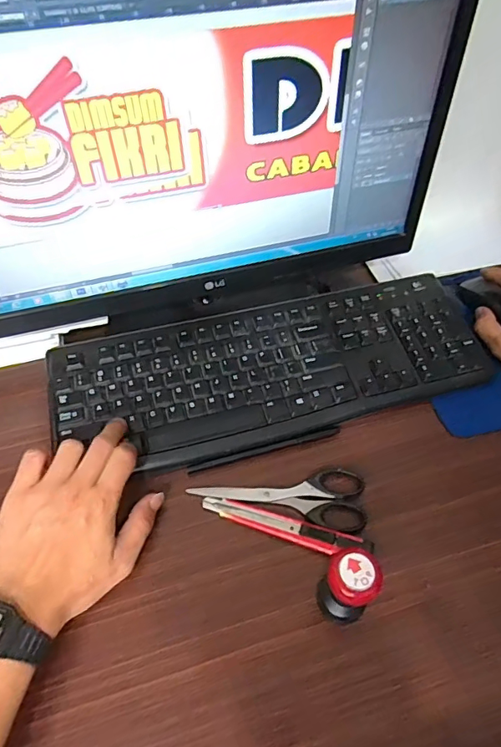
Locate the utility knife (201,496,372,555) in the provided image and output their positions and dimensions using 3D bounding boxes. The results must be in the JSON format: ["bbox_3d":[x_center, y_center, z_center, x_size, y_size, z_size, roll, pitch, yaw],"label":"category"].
[{"bbox_3d":[0.028,0.127,0.391,0.141,0.012,0.020,16,53,10],"label":"utility knife"}]

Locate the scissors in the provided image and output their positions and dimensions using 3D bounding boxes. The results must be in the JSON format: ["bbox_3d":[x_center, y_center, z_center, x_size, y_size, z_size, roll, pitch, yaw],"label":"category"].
[{"bbox_3d":[0.025,0.109,0.413,0.149,0.015,0.051,3,52,1],"label":"scissors"}]

